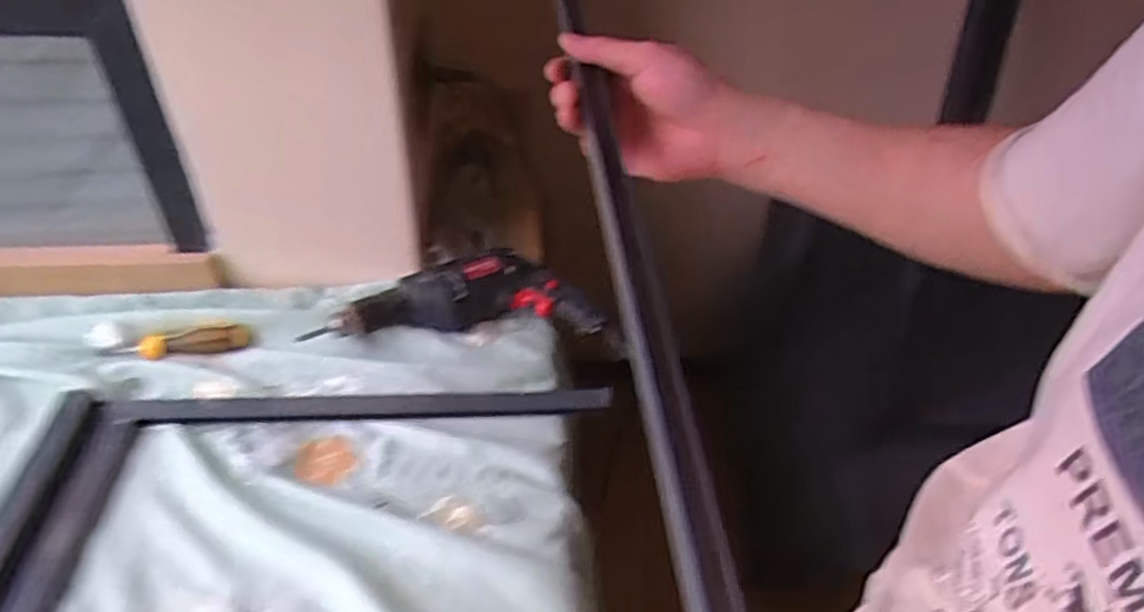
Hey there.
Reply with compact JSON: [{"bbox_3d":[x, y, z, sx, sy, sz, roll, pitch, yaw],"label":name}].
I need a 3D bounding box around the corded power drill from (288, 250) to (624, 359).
[{"bbox_3d":[-0.117,-0.013,0.869,0.361,0.065,0.156,3,42,-2],"label":"corded power drill"}]

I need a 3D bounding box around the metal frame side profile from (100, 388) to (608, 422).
[{"bbox_3d":[-0.217,0.105,0.765,0.513,0.013,0.030,-1,42,-6],"label":"metal frame side profile"}]

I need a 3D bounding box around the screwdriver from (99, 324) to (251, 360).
[{"bbox_3d":[-0.445,0.042,0.806,0.150,0.023,0.024,-5,43,-11],"label":"screwdriver"}]

